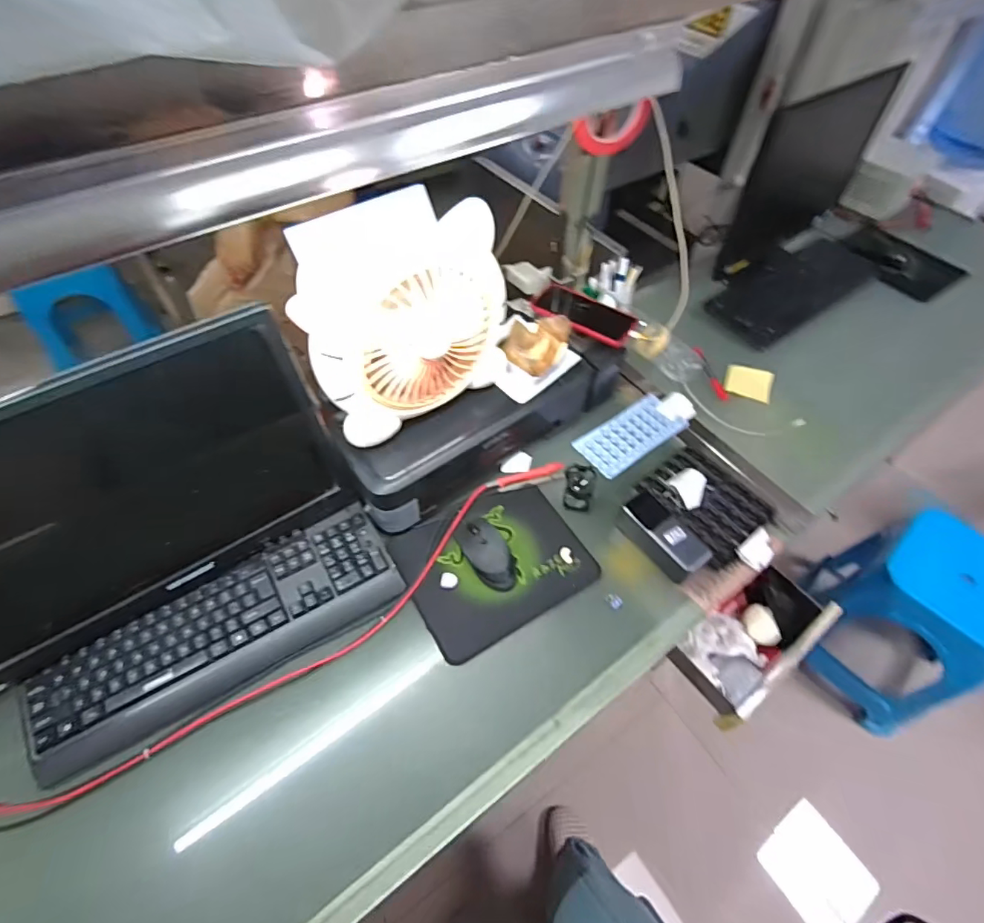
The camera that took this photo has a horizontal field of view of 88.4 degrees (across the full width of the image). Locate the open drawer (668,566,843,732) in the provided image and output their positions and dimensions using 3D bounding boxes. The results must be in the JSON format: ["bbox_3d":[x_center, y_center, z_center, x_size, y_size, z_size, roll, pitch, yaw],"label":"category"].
[{"bbox_3d":[0.389,0.269,0.760,0.245,0.069,0.119,-31,61,-22],"label":"open drawer"}]

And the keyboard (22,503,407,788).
[{"bbox_3d":[-0.328,0.203,0.631,0.418,0.029,0.134,-26,60,-19],"label":"keyboard"}]

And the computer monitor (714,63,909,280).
[{"bbox_3d":[0.632,-0.572,1.014,0.423,0.293,0.047,-30,61,-21],"label":"computer monitor"}]

